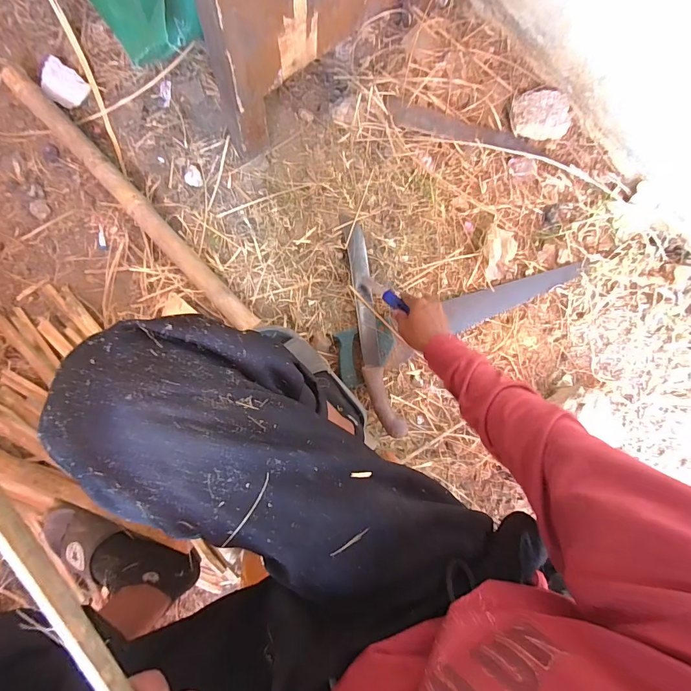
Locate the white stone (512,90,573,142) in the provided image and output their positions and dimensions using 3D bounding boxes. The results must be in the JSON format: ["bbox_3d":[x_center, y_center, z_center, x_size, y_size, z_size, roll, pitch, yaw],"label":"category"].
[{"bbox_3d":[0.387,-0.456,0.749,0.110,0.035,0.098,18,85,-1],"label":"white stone"}]

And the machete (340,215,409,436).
[{"bbox_3d":[0.042,-0.040,0.692,0.051,0.042,0.404,-11,86,-4],"label":"machete"}]

